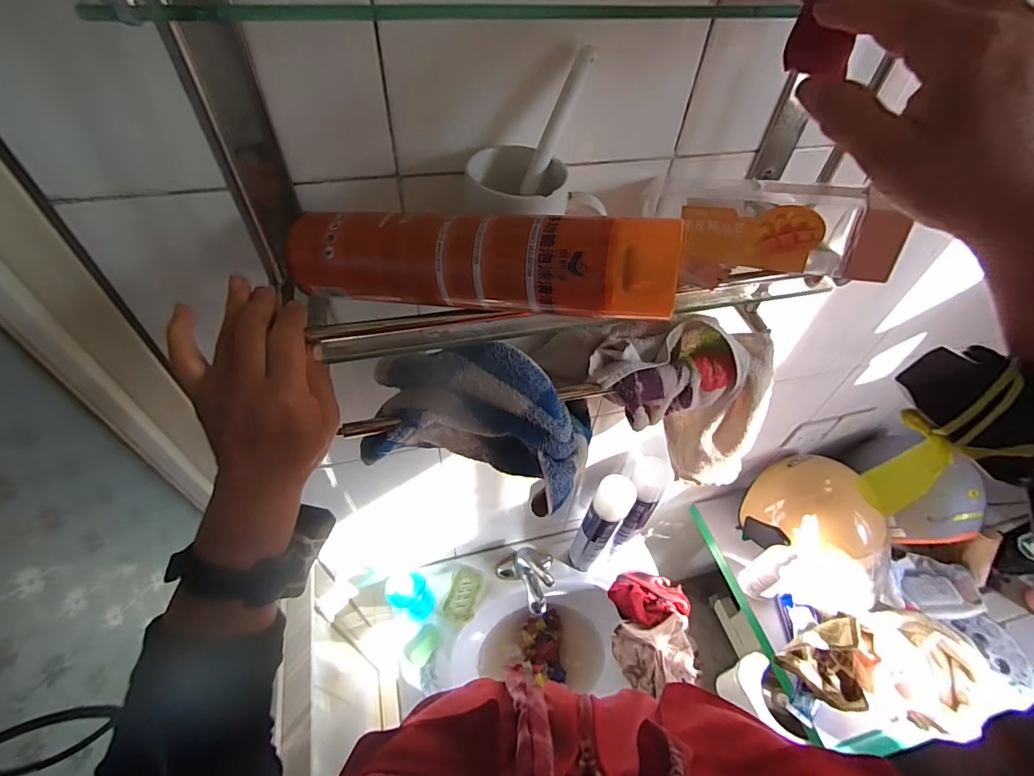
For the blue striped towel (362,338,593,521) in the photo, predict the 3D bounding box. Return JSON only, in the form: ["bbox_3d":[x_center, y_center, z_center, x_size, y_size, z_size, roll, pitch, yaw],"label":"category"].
[{"bbox_3d":[-0.040,0.026,0.473,0.225,0.127,0.103,14,50,8],"label":"blue striped towel"}]

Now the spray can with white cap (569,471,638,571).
[{"bbox_3d":[0.155,0.273,0.896,0.067,0.329,0.053,22,52,15],"label":"spray can with white cap"}]

